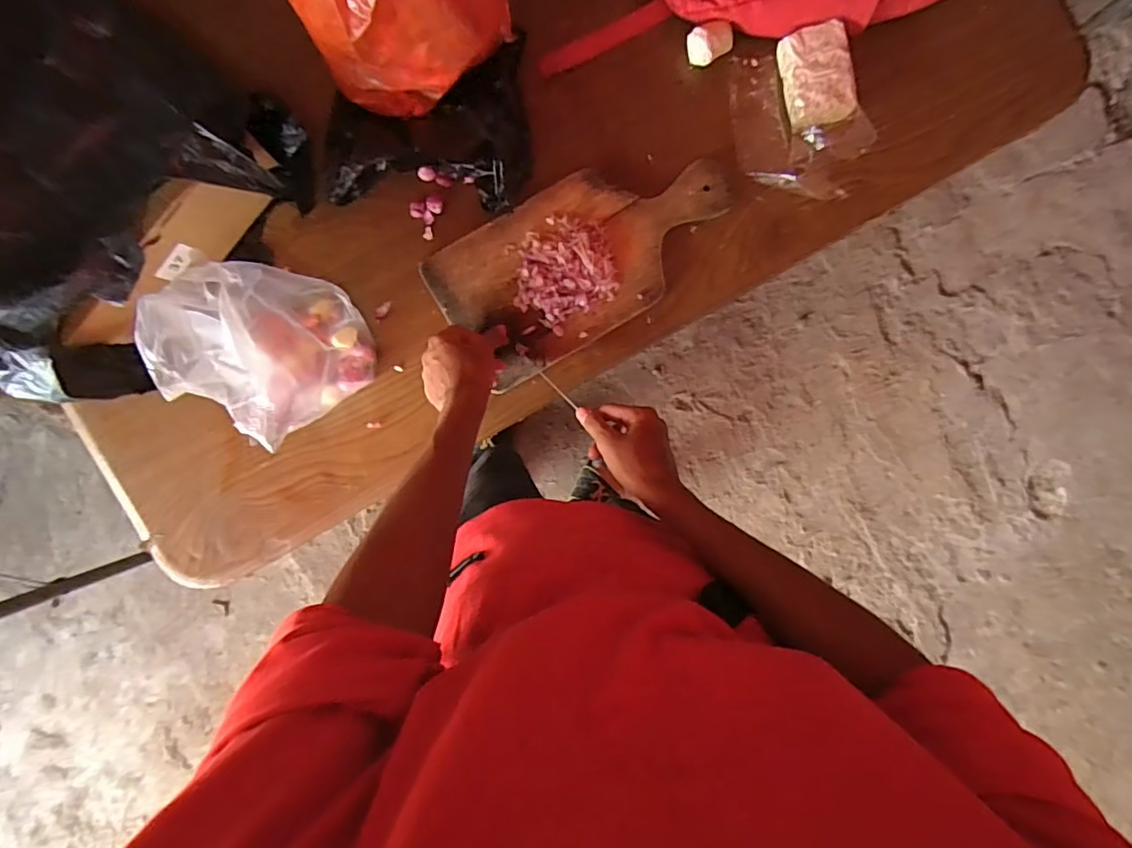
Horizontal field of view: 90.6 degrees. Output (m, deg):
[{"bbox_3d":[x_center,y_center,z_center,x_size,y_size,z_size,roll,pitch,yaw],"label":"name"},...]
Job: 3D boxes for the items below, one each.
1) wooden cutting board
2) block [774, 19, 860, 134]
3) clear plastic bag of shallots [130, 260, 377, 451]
[{"bbox_3d":[0.025,-0.190,0.619,0.329,0.023,0.167,-31,92,-3],"label":"wooden cutting board"},{"bbox_3d":[0.279,-0.383,0.623,0.068,0.033,0.104,-13,90,-3],"label":"block"},{"bbox_3d":[-0.275,-0.074,0.520,0.122,0.209,0.140,45,87,-1],"label":"clear plastic bag of shallots"}]

